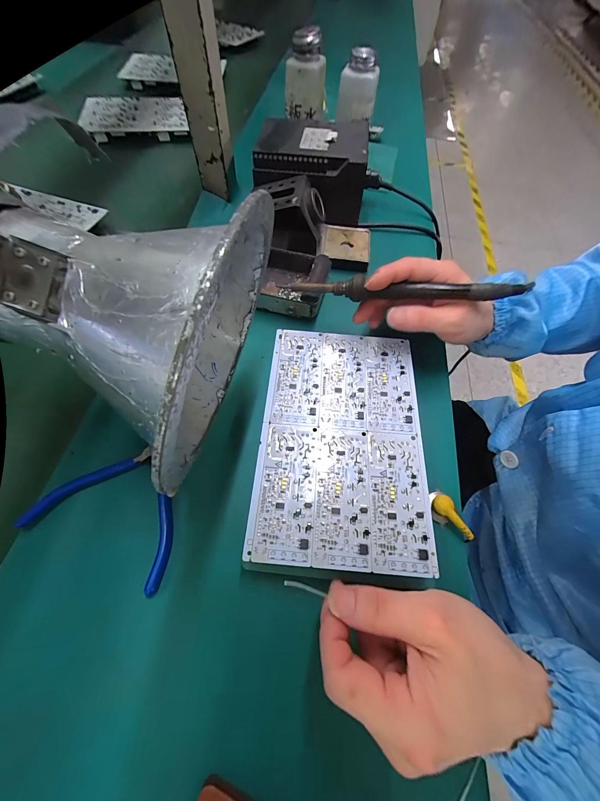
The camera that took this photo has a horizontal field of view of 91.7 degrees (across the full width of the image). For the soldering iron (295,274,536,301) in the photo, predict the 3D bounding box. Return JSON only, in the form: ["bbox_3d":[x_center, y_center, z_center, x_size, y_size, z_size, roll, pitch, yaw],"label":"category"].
[{"bbox_3d":[0.089,-0.100,0.259,0.197,0.019,0.020,5,64,13],"label":"soldering iron"}]

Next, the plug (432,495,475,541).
[{"bbox_3d":[0.123,0.096,0.236,0.015,0.007,0.038,-22,65,-13],"label":"plug"}]

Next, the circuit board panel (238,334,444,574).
[{"bbox_3d":[0.035,0.025,0.251,0.134,0.004,0.206,5,62,1],"label":"circuit board panel"}]

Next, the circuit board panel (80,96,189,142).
[{"bbox_3d":[-0.301,-0.528,0.539,0.174,0.017,0.136,-10,66,-7],"label":"circuit board panel"}]

